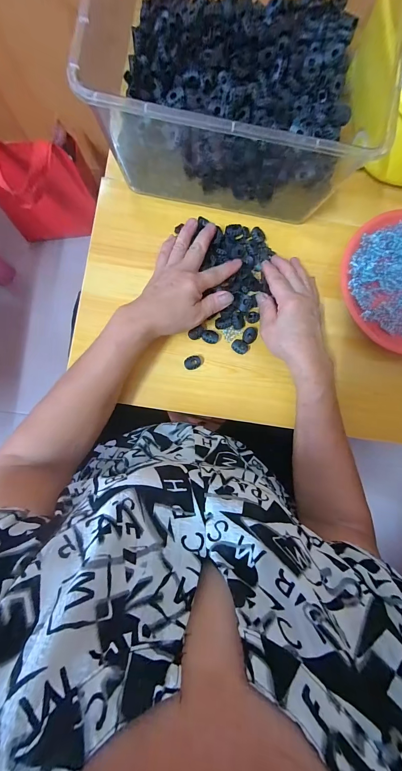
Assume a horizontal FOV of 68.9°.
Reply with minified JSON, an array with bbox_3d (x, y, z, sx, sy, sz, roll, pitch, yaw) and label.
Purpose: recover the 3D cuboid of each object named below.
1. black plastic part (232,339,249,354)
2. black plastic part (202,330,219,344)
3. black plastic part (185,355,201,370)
[{"bbox_3d":[0.051,-0.052,0.388,0.022,0.004,0.017,35,87,-1],"label":"black plastic part"},{"bbox_3d":[0.012,-0.064,0.385,0.022,0.007,0.016,6,88,-2],"label":"black plastic part"},{"bbox_3d":[-0.011,-0.030,0.384,0.022,0.006,0.016,-21,89,-3],"label":"black plastic part"}]

